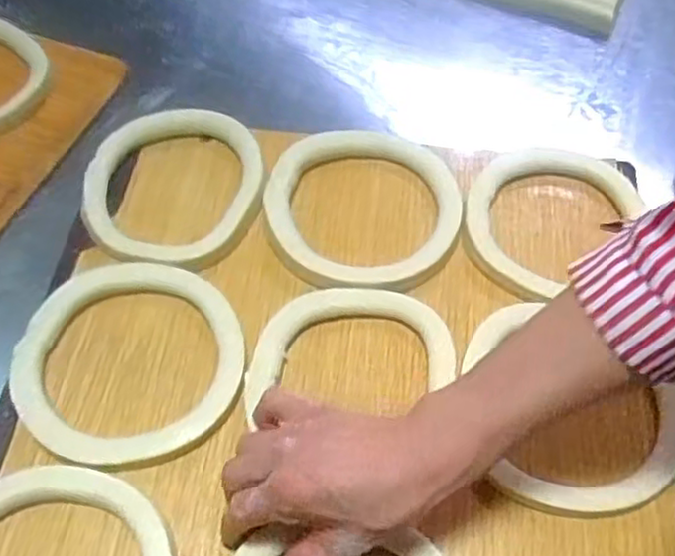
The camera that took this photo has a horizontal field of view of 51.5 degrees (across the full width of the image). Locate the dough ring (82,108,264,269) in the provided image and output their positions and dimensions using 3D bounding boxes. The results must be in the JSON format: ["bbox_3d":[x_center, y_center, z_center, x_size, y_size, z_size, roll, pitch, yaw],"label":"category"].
[{"bbox_3d":[-0.133,-0.078,0.574,0.140,0.016,0.154,0,55,0],"label":"dough ring"}]

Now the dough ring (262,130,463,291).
[{"bbox_3d":[0.019,-0.058,0.563,0.153,0.019,0.151,0,55,0],"label":"dough ring"}]

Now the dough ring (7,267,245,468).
[{"bbox_3d":[-0.145,0.059,0.494,0.155,0.026,0.150,0,55,0],"label":"dough ring"}]

